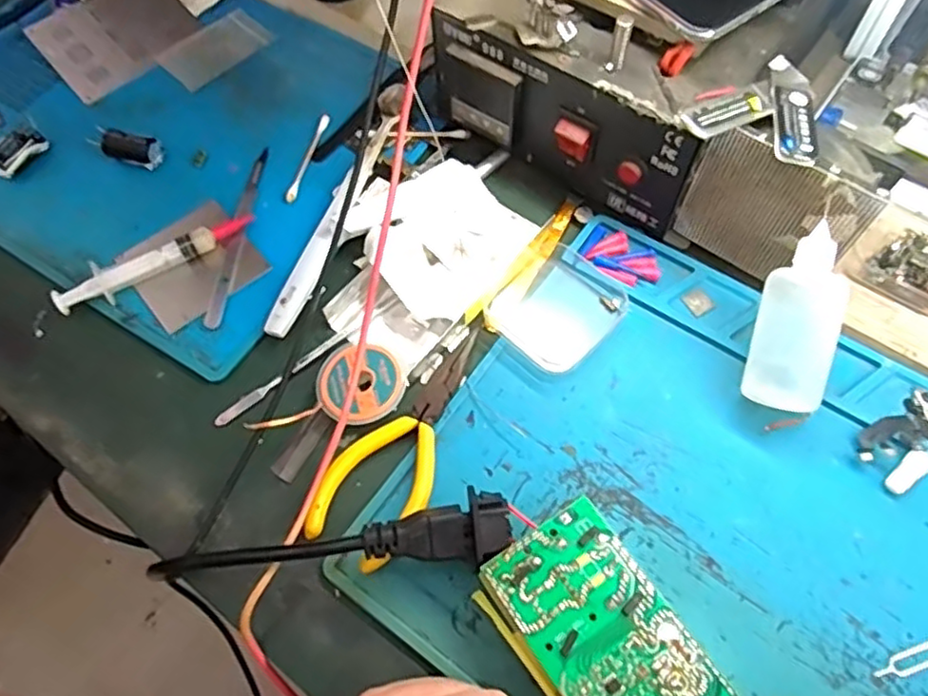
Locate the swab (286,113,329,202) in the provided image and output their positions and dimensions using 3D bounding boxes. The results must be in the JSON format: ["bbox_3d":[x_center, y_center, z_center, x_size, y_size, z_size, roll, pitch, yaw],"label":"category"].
[{"bbox_3d":[-0.099,-0.122,0.421,0.007,0.004,0.073,11,64,8],"label":"swab"}]

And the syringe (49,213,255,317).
[{"bbox_3d":[-0.176,-0.050,0.380,0.114,0.017,0.016,-31,66,-13],"label":"syringe"}]

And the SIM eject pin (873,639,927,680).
[{"bbox_3d":[0.187,0.131,0.277,0.034,0.004,0.010,-18,58,-6],"label":"SIM eject pin"}]

